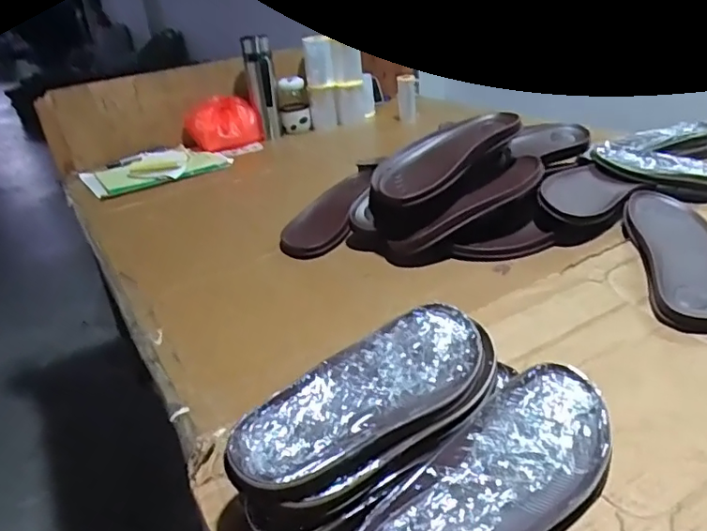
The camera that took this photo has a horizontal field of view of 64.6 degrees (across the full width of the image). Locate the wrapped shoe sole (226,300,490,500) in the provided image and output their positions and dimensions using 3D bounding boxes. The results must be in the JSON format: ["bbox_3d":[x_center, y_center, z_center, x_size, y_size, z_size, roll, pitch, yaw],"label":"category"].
[{"bbox_3d":[0.021,0.102,0.450,0.249,0.016,0.104,-23,50,-37],"label":"wrapped shoe sole"}]

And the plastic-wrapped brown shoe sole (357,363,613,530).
[{"bbox_3d":[0.103,0.160,0.402,0.248,0.035,0.091,-29,36,-35],"label":"plastic-wrapped brown shoe sole"}]

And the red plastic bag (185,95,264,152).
[{"bbox_3d":[-0.310,-0.341,1.327,0.174,0.100,0.109,-10,29,-7],"label":"red plastic bag"}]

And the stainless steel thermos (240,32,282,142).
[{"bbox_3d":[-0.214,-0.414,1.322,0.067,0.227,0.070,-9,29,-6],"label":"stainless steel thermos"}]

